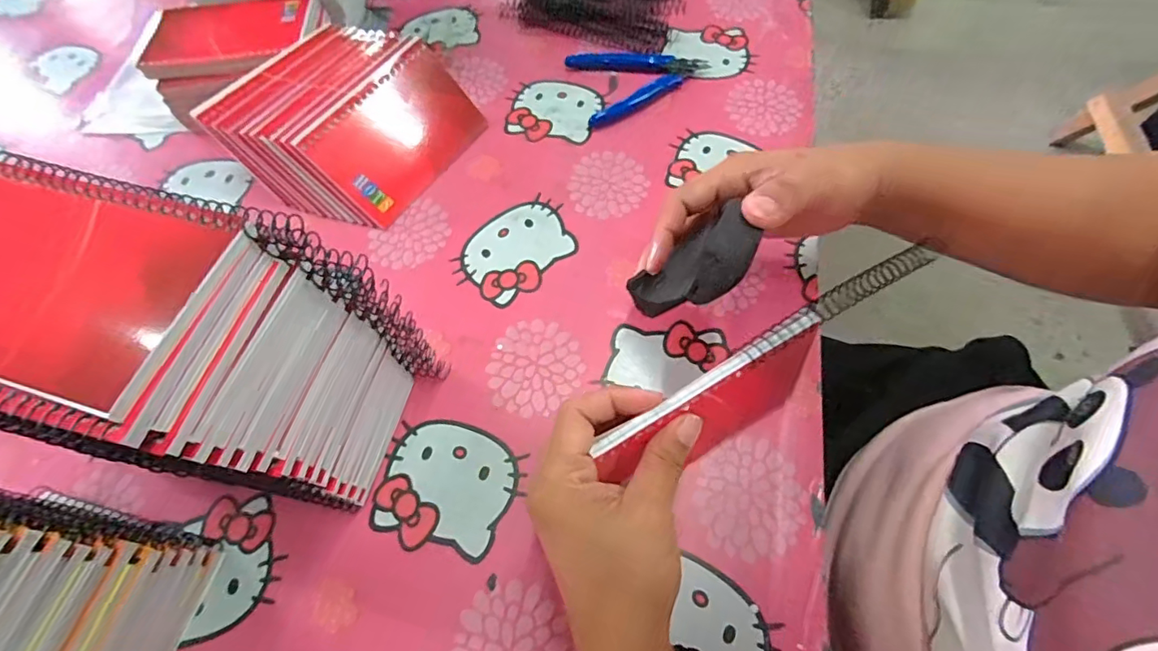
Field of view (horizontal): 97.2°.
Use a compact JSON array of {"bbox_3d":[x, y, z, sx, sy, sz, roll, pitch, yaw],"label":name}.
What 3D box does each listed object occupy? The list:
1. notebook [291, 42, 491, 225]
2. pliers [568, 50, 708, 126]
[{"bbox_3d":[-0.139,-0.149,0.395,0.127,0.082,0.010,-51,26,-14],"label":"notebook"},{"bbox_3d":[0.055,-0.218,0.447,0.116,0.011,0.082,-17,63,-5],"label":"pliers"}]

